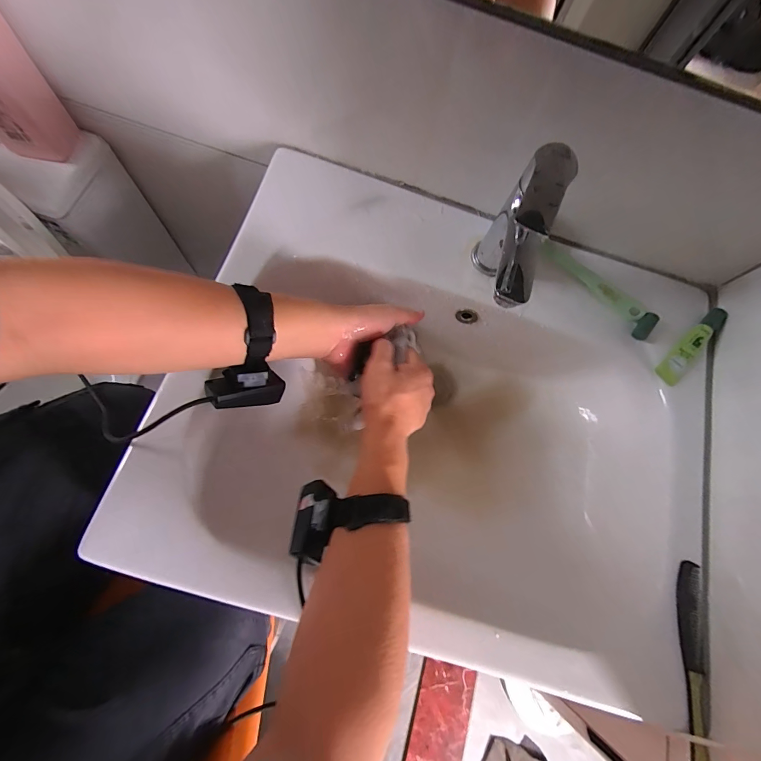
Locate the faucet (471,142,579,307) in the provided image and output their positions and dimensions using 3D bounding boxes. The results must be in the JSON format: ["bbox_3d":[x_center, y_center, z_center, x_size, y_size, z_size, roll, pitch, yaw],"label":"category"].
[{"bbox_3d":[0.128,-0.127,0.370,0.044,0.161,0.143,22,72,0],"label":"faucet"}]

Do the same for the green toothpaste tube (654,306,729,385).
[{"bbox_3d":[0.391,-0.044,0.445,0.124,0.018,0.028,-40,82,-16],"label":"green toothpaste tube"}]

